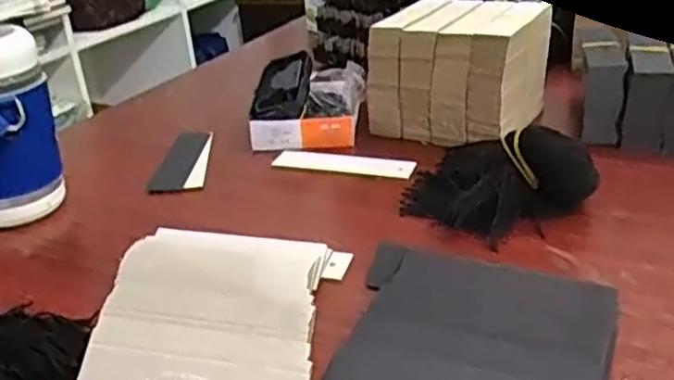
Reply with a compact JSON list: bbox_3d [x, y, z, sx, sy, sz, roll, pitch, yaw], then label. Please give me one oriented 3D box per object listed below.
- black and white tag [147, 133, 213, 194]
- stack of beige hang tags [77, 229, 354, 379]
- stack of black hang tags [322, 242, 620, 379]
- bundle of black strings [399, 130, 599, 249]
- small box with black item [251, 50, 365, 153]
[{"bbox_3d":[-0.139,-0.027,0.655,0.043,0.013,0.135,-4,26,3],"label":"black and white tag"},{"bbox_3d":[-0.072,0.071,0.411,0.129,0.022,0.160,-1,26,8],"label":"stack of beige hang tags"},{"bbox_3d":[0.069,0.083,0.376,0.140,0.023,0.141,8,29,25],"label":"stack of black hang tags"},{"bbox_3d":[0.110,-0.008,0.517,0.141,0.056,0.091,9,29,27],"label":"bundle of black strings"},{"bbox_3d":[-0.025,-0.091,0.696,0.102,0.061,0.125,-2,26,6],"label":"small box with black item"}]

